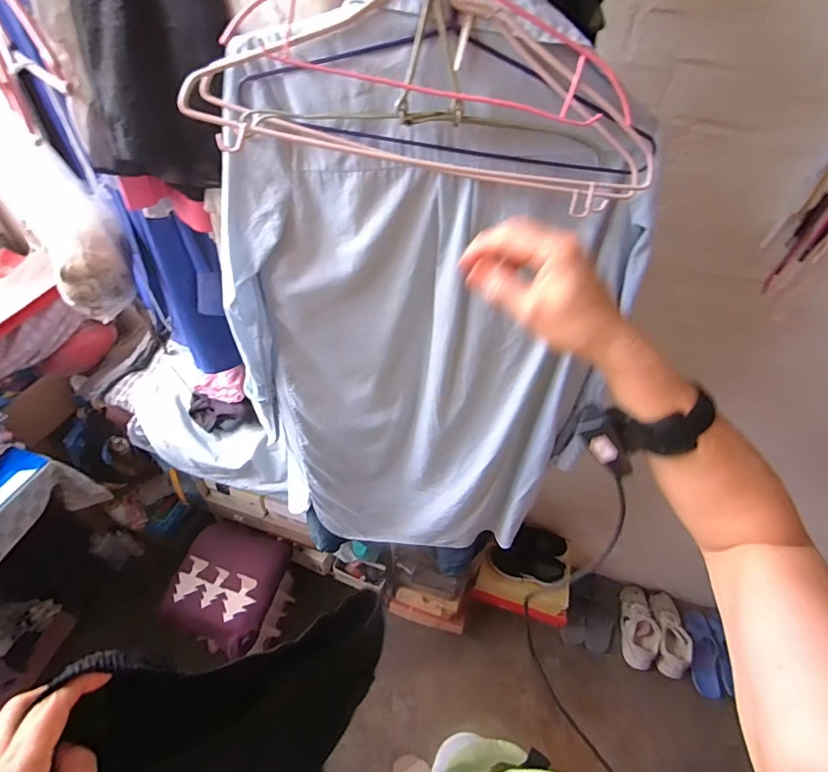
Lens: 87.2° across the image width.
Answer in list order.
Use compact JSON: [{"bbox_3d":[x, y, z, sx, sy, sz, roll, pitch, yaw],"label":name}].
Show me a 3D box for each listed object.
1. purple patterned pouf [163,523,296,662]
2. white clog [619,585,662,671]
[{"bbox_3d":[-0.540,0.625,1.321,0.298,0.226,0.337,7,46,3],"label":"purple patterned pouf"},{"bbox_3d":[0.755,0.804,1.471,0.108,0.074,0.260,10,47,5],"label":"white clog"}]

